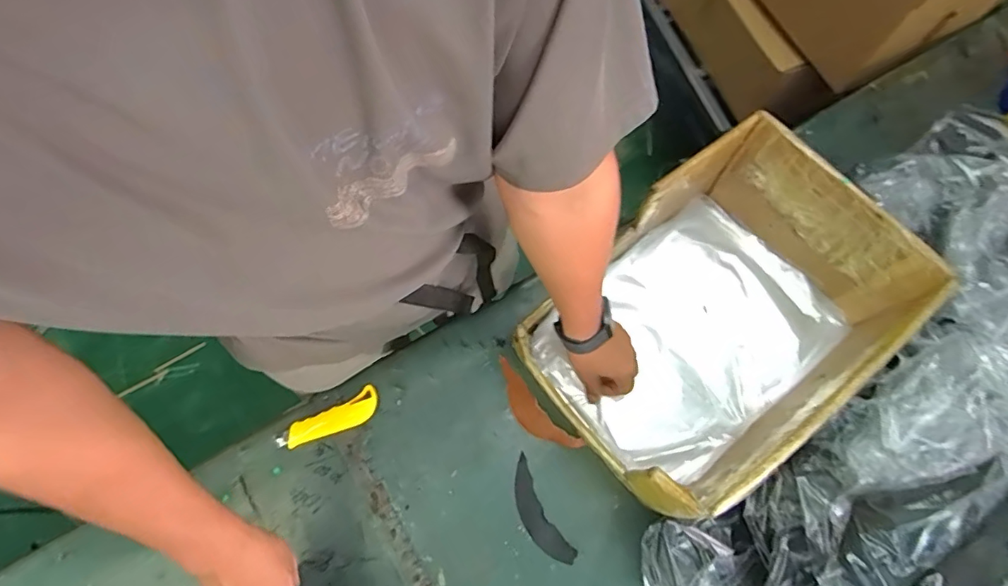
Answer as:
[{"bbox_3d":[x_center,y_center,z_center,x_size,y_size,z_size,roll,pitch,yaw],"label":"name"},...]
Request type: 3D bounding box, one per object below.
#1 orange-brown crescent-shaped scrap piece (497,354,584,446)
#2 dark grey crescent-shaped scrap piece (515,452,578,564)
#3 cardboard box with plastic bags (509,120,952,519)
[{"bbox_3d":[0.037,0.164,0.741,0.045,0.013,0.163,-40,74,-13],"label":"orange-brown crescent-shaped scrap piece"},{"bbox_3d":[0.043,0.293,0.701,0.042,0.004,0.144,-28,72,-9],"label":"dark grey crescent-shaped scrap piece"},{"bbox_3d":[0.250,0.032,0.657,0.404,0.197,0.292,-38,74,-12],"label":"cardboard box with plastic bags"}]

